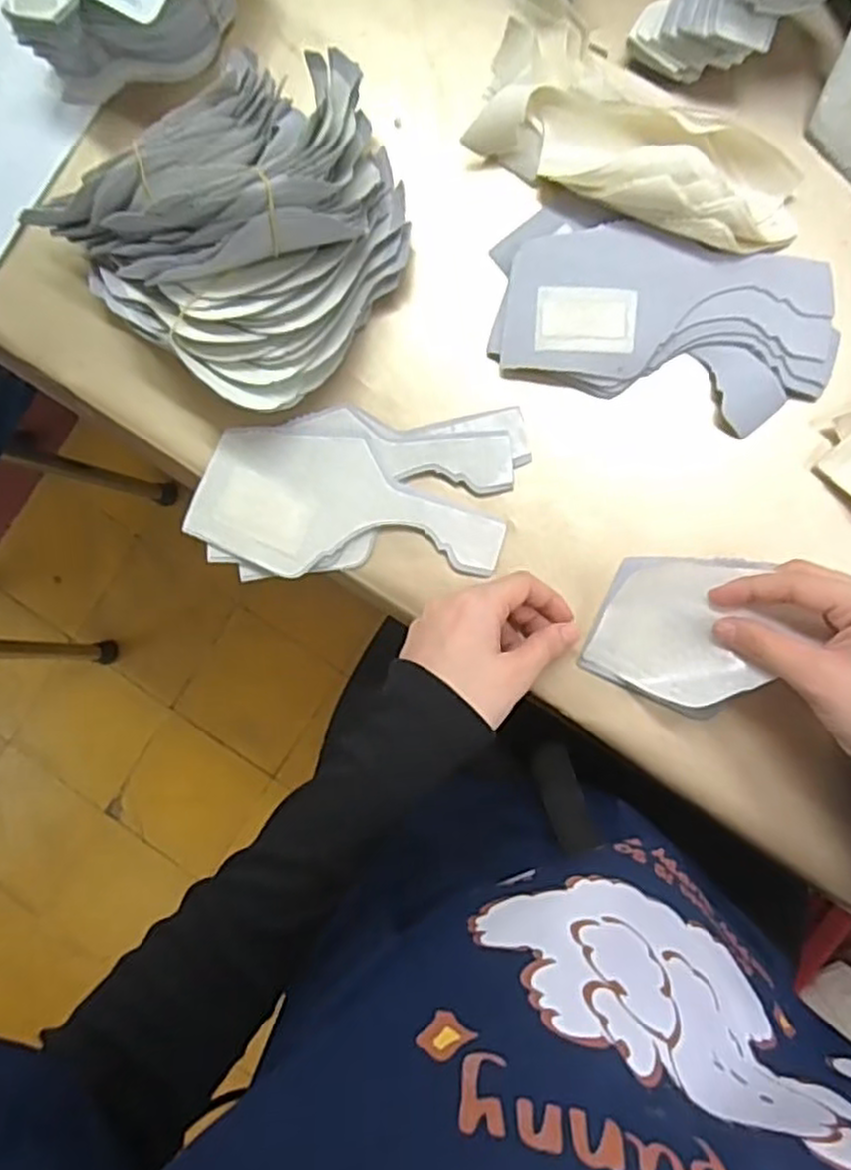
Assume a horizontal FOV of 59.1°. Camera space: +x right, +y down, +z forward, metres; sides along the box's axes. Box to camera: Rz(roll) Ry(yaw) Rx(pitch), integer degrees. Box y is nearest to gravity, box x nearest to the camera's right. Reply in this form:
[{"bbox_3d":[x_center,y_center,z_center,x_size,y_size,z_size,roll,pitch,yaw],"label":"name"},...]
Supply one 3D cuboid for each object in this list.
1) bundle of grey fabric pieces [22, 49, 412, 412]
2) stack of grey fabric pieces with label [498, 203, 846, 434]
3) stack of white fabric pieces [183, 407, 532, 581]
[{"bbox_3d":[-0.096,-0.199,0.410,0.177,0.077,0.163,-39,84,3],"label":"bundle of grey fabric pieces"},{"bbox_3d":[0.135,-0.155,0.428,0.184,0.014,0.099,13,89,6],"label":"stack of grey fabric pieces with label"},{"bbox_3d":[-0.040,-0.054,0.446,0.193,0.011,0.093,-1,87,5],"label":"stack of white fabric pieces"}]

